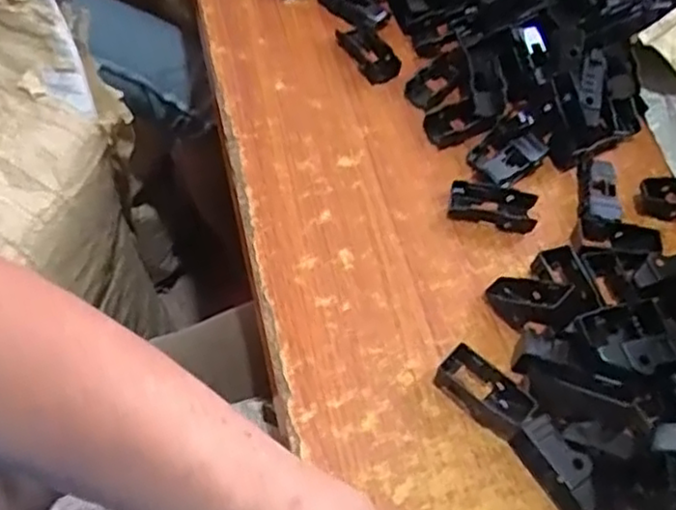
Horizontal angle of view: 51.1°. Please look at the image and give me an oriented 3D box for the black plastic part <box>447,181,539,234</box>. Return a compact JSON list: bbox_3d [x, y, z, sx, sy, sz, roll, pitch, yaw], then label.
[{"bbox_3d":[0.097,-0.030,0.443,0.053,0.007,0.028,13,56,0],"label":"black plastic part"}]

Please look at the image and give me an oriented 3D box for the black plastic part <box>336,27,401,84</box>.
[{"bbox_3d":[0.023,-0.145,0.504,0.027,0.011,0.054,-22,62,-21],"label":"black plastic part"}]

